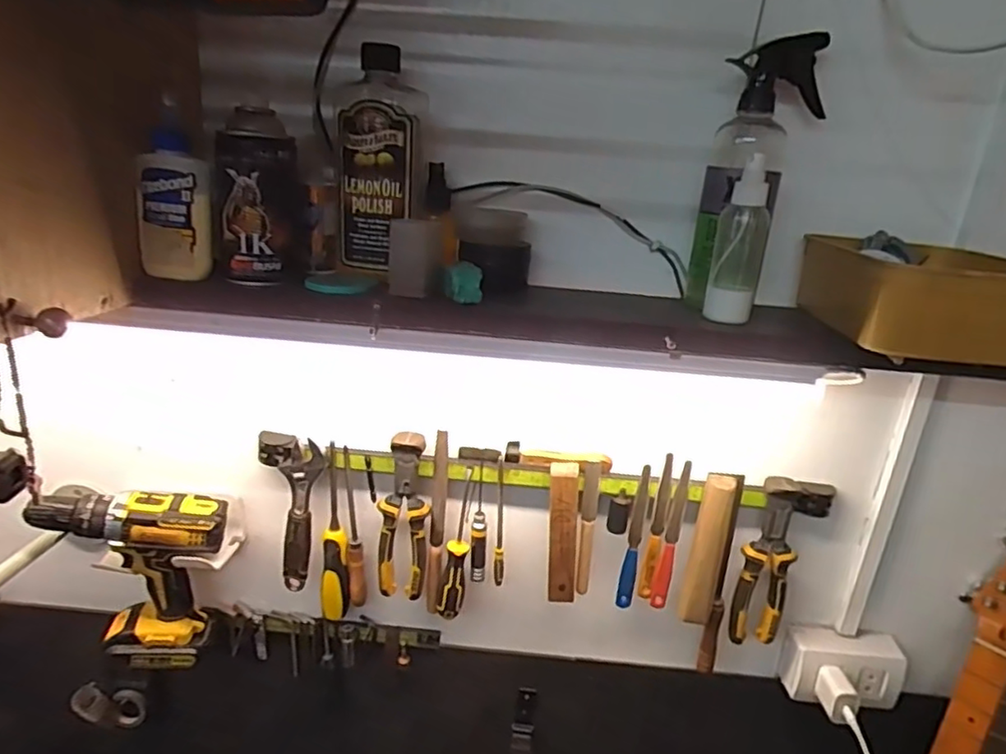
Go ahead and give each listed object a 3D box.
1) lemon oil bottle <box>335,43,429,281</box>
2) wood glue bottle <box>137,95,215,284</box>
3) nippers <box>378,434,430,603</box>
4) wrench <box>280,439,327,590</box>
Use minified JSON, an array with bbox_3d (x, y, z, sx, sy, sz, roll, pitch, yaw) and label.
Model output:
[{"bbox_3d":[-0.112,-0.191,0.573,0.078,0.193,0.042,1,19,-11],"label":"lemon oil bottle"},{"bbox_3d":[-0.276,-0.155,0.527,0.062,0.139,0.038,4,18,-3],"label":"wood glue bottle"},{"bbox_3d":[-0.115,0.162,0.719,0.054,0.210,0.023,3,19,-6],"label":"nippers"},{"bbox_3d":[-0.233,0.167,0.731,0.049,0.184,0.013,1,19,-10],"label":"wrench"}]

